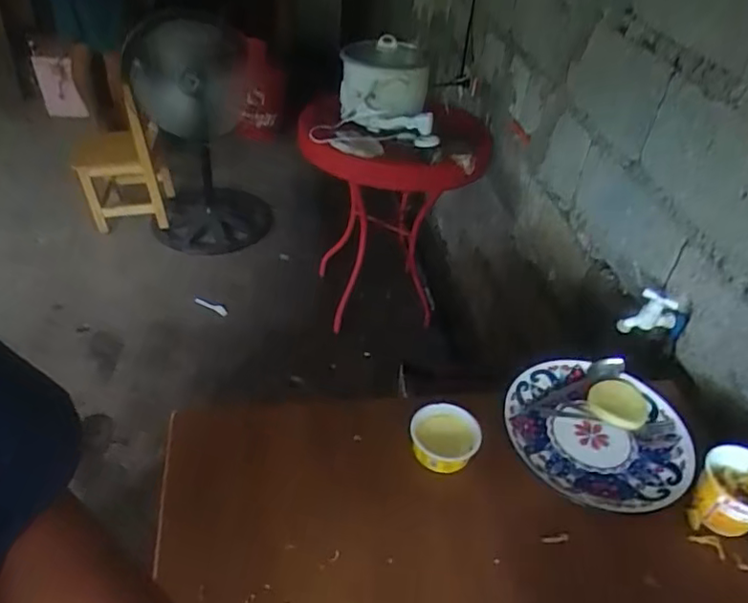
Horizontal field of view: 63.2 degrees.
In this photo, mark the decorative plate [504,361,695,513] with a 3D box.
[{"bbox_3d":[0.326,0.193,0.893,0.259,0.025,0.243,3,40,-2],"label":"decorative plate"}]

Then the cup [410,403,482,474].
[{"bbox_3d":[0.099,0.195,0.855,0.094,0.048,0.090,3,40,-2],"label":"cup"}]

